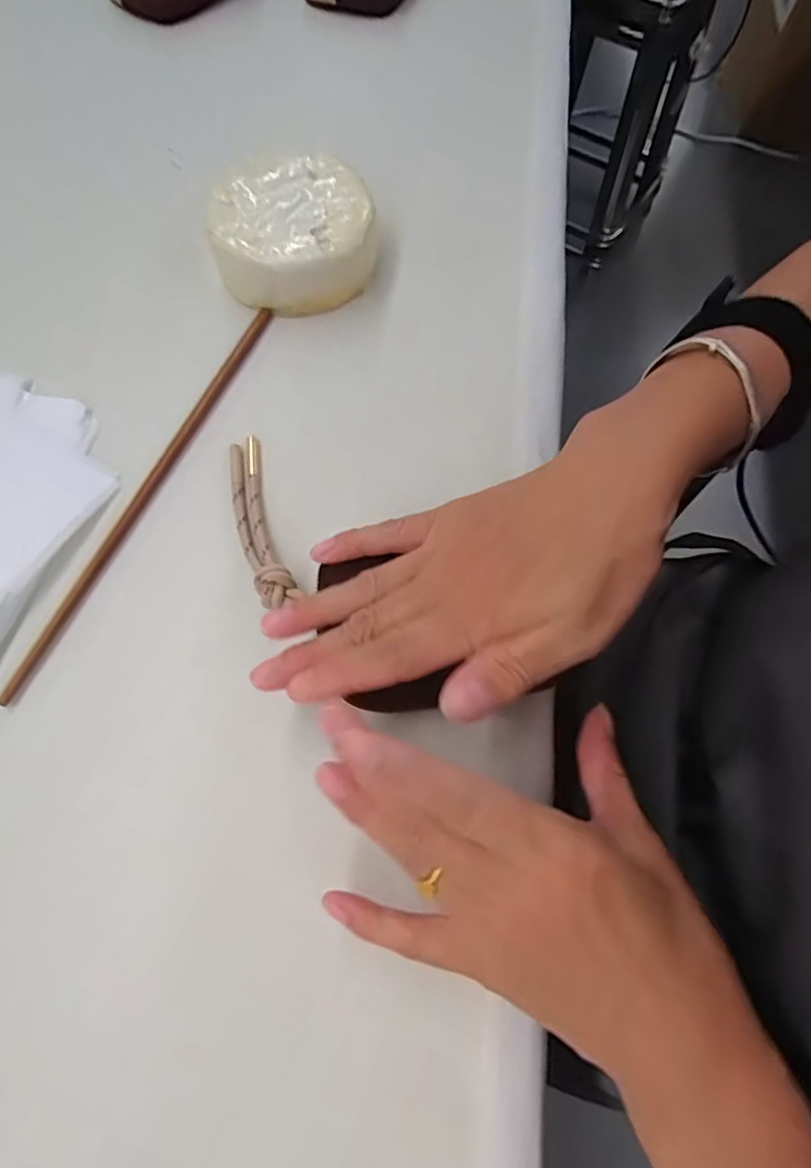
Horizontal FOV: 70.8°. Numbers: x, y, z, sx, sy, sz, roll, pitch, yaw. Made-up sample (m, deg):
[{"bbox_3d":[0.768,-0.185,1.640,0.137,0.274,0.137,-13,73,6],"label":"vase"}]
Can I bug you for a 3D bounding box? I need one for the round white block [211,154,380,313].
[{"bbox_3d":[-0.065,-0.204,0.335,0.093,0.038,0.085,-13,69,-6],"label":"round white block"}]

